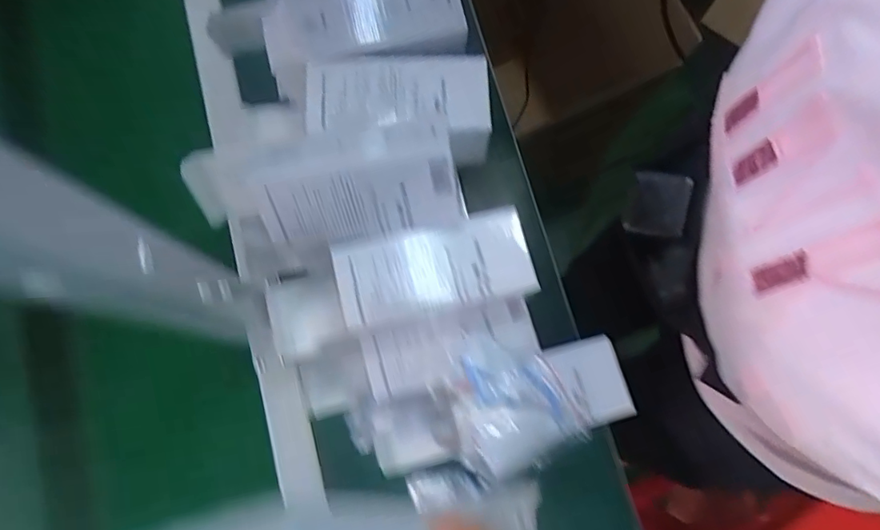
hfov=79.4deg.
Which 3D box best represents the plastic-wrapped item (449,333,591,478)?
[{"bbox_3d":[0.058,0.119,0.482,0.107,0.021,0.119,-25,78,-7],"label":"plastic-wrapped item"}]

